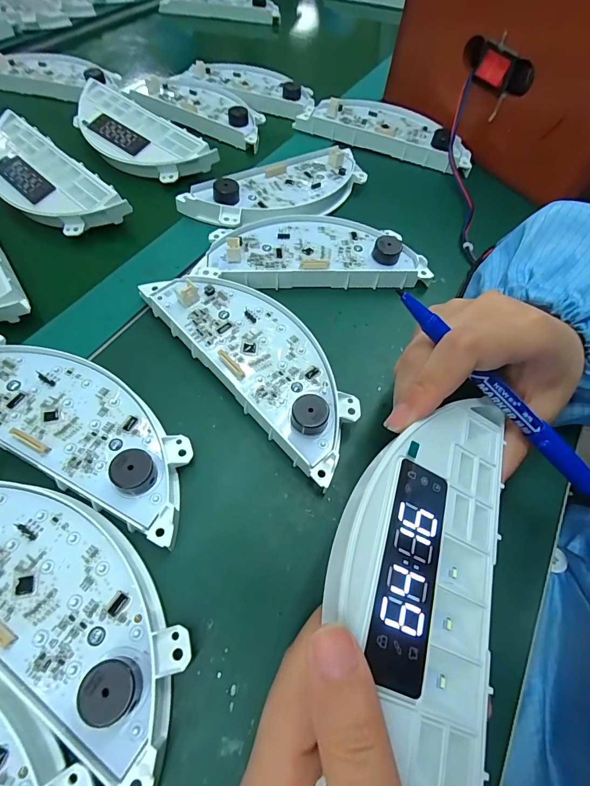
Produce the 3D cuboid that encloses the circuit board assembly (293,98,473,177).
[{"bbox_3d":[0.097,-0.273,0.415,0.177,0.032,0.060,18,58,8],"label":"circuit board assembly"}]

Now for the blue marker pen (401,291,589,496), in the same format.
[{"bbox_3d":[0.095,0.001,0.180,0.128,0.007,0.011,44,63,-4],"label":"blue marker pen"}]

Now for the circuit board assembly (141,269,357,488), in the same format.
[{"bbox_3d":[-0.023,-0.025,0.255,0.067,0.025,0.170,-37,67,-23],"label":"circuit board assembly"}]

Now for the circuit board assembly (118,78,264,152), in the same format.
[{"bbox_3d":[-0.103,-0.322,0.439,0.178,0.023,0.070,29,61,14],"label":"circuit board assembly"}]

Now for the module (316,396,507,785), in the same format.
[{"bbox_3d":[0.047,0.063,0.148,0.066,0.014,0.154,31,59,-16],"label":"module"}]

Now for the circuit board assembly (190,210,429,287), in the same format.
[{"bbox_3d":[0.013,-0.114,0.312,0.169,0.027,0.068,-4,58,-6],"label":"circuit board assembly"}]

